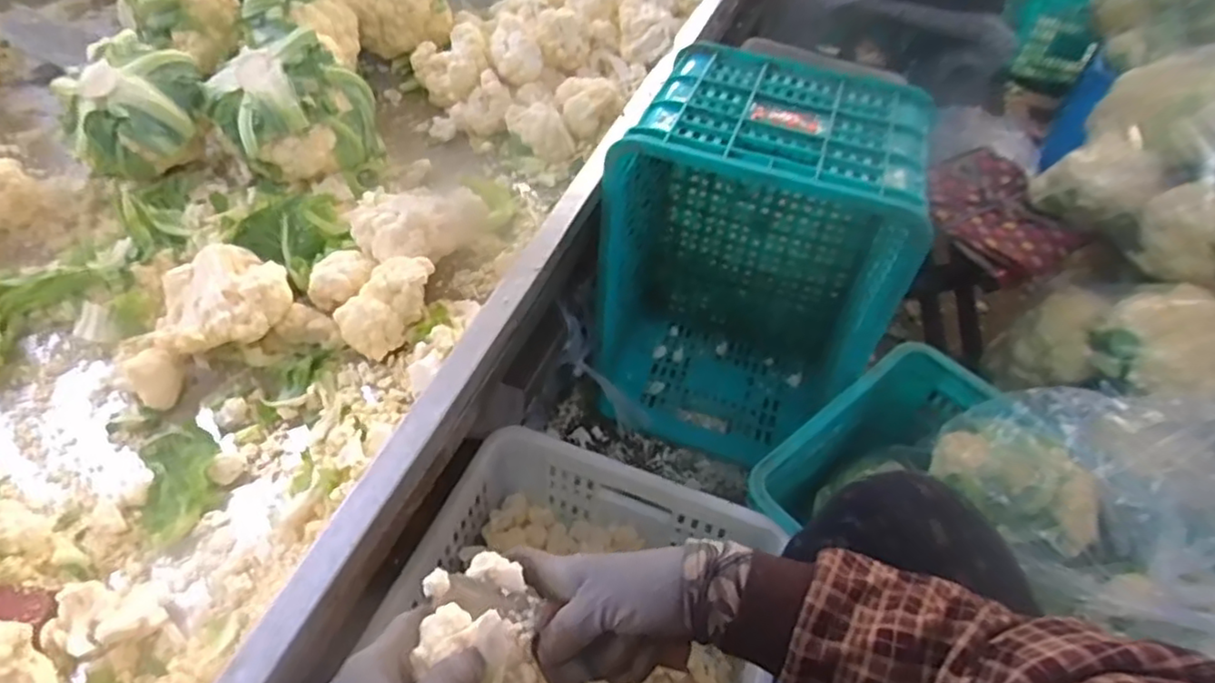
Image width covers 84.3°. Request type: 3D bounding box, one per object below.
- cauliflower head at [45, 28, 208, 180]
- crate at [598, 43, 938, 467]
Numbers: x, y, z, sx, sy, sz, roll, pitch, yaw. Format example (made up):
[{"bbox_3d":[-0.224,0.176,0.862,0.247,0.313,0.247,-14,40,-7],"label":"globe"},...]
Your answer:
[{"bbox_3d":[-0.572,-0.279,0.823,0.157,0.121,0.133,-26,55,-25],"label":"cauliflower head"},{"bbox_3d":[0.194,-0.094,0.992,0.369,0.534,0.331,13,48,7],"label":"crate"}]

